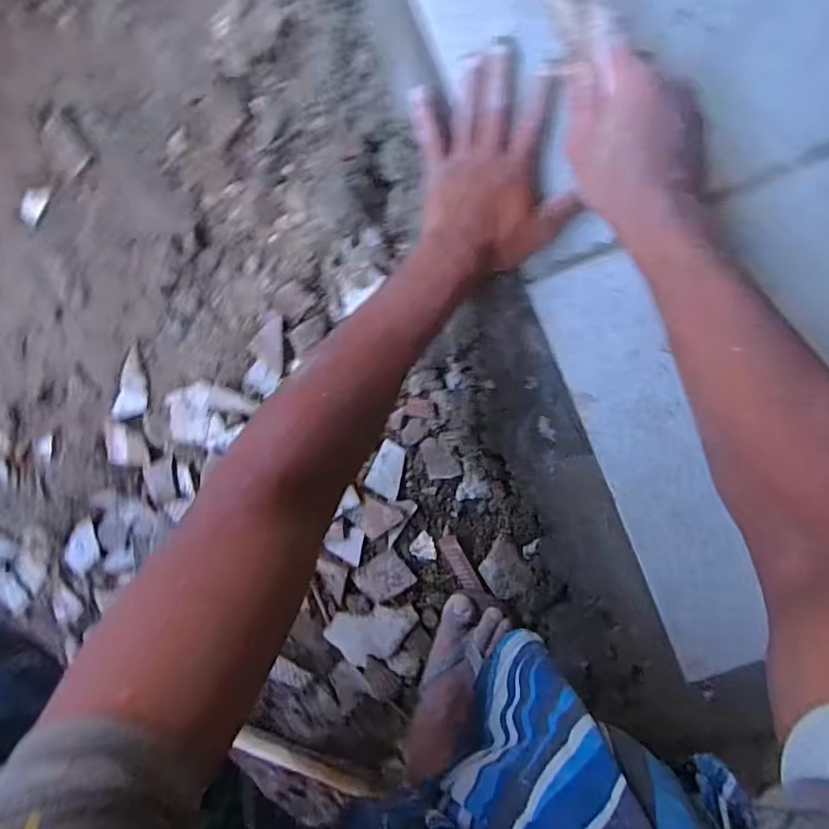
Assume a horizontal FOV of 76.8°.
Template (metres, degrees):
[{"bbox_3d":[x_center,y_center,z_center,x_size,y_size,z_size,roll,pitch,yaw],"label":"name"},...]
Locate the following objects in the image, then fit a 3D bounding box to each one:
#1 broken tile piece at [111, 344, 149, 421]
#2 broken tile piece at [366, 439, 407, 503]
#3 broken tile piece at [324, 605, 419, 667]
[{"bbox_3d":[-0.321,-0.032,0.600,0.033,0.004,0.085,20,99,2],"label":"broken tile piece"},{"bbox_3d":[-0.027,0.060,0.572,0.038,0.005,0.058,24,99,2],"label":"broken tile piece"},{"bbox_3d":[-0.046,0.253,0.607,0.107,0.009,0.060,-24,95,8],"label":"broken tile piece"}]

